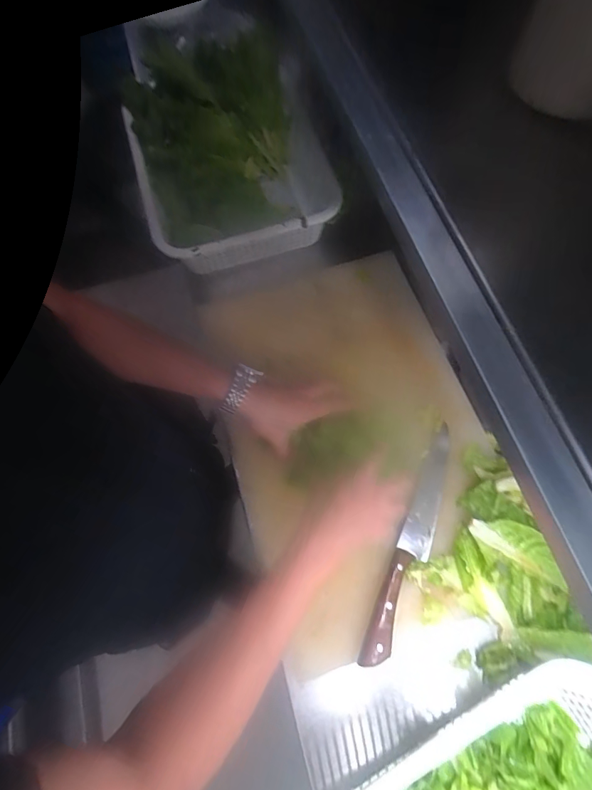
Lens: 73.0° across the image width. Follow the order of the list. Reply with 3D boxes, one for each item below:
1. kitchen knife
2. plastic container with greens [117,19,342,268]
[{"bbox_3d":[0.156,0.183,0.515,0.043,0.018,0.309,22,71,9],"label":"kitchen knife"},{"bbox_3d":[-0.109,-0.403,0.690,0.307,0.164,0.396,-17,70,-5],"label":"plastic container with greens"}]

